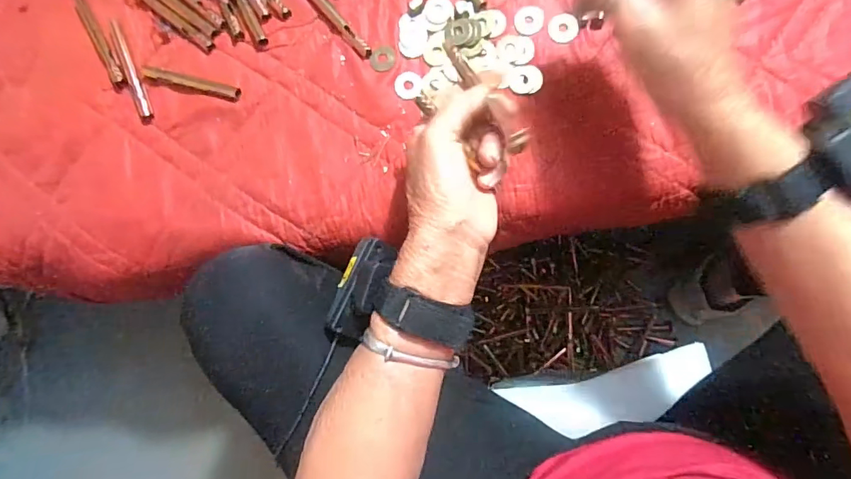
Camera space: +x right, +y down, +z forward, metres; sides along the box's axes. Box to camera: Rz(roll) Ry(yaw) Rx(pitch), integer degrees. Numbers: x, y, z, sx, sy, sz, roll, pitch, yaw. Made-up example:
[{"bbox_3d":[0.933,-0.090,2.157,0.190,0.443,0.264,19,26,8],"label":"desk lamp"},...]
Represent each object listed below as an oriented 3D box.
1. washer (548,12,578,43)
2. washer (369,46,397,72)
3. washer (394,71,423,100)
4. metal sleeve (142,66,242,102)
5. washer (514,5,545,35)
[{"bbox_3d":[0.108,-0.166,0.364,0.022,0.004,0.023,-1,88,6],"label":"washer"},{"bbox_3d":[-0.035,-0.147,0.378,0.020,0.004,0.020,0,88,6],"label":"washer"},{"bbox_3d":[-0.014,-0.125,0.377,0.021,0.004,0.022,-5,87,6],"label":"washer"},{"bbox_3d":[-0.197,-0.131,0.389,0.088,0.009,0.012,15,89,6],"label":"metal sleeve"},{"bbox_3d":[0.083,-0.177,0.374,0.023,0.004,0.024,-3,87,6],"label":"washer"}]

